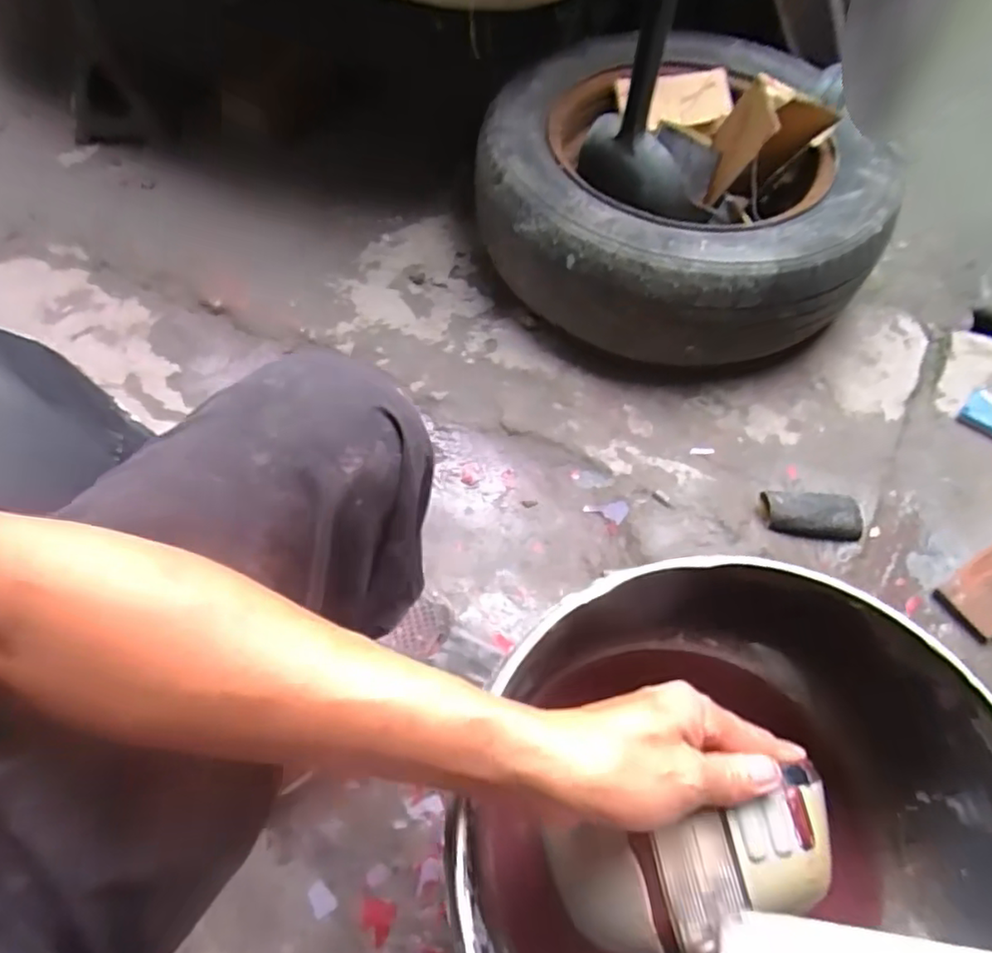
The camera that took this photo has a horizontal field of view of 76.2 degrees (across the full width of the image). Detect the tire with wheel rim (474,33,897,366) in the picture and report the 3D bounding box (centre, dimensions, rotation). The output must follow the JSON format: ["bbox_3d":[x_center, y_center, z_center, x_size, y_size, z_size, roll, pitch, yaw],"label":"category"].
[{"bbox_3d":[0.256,-0.441,0.915,0.552,0.185,0.537,2,63,1],"label":"tire with wheel rim"}]

